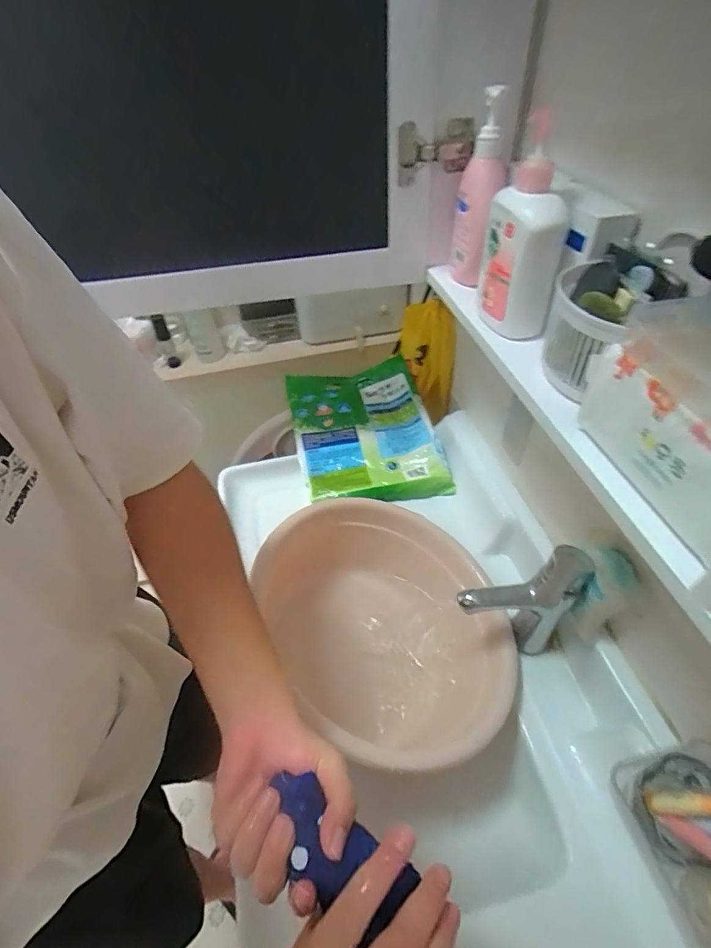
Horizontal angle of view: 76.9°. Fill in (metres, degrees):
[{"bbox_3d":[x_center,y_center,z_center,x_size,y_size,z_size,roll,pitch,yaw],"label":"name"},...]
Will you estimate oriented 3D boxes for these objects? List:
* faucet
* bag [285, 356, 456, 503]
[{"bbox_3d":[0.201,0.173,0.554,0.141,0.198,0.075,-11,47,-7],"label":"faucet"},{"bbox_3d":[0.013,-0.086,0.874,0.256,0.061,0.333,-12,47,-8],"label":"bag"}]

